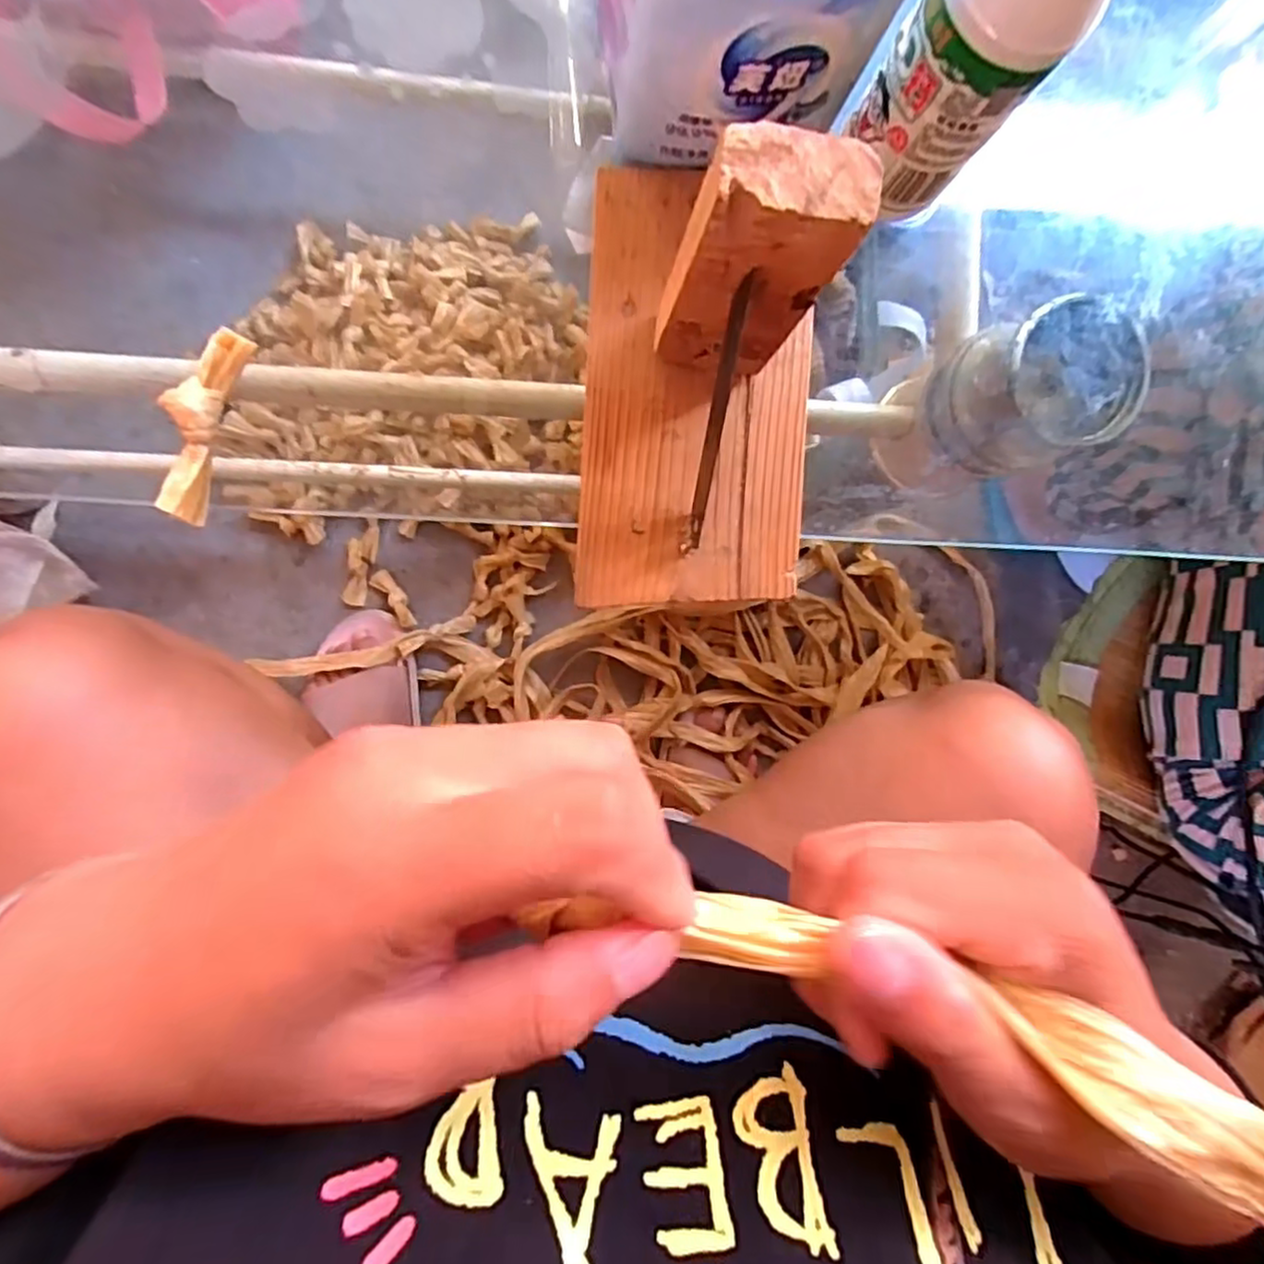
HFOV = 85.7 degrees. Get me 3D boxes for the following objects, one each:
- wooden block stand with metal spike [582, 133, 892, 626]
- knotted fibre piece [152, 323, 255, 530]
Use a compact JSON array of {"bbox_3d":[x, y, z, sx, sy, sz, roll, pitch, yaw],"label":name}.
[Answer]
[{"bbox_3d":[0.028,-0.090,0.220,0.088,0.101,0.160,3,90,-3],"label":"wooden block stand with metal spike"},{"bbox_3d":[-0.169,-0.081,0.265,0.018,0.013,0.075,16,89,-3],"label":"knotted fibre piece"}]

